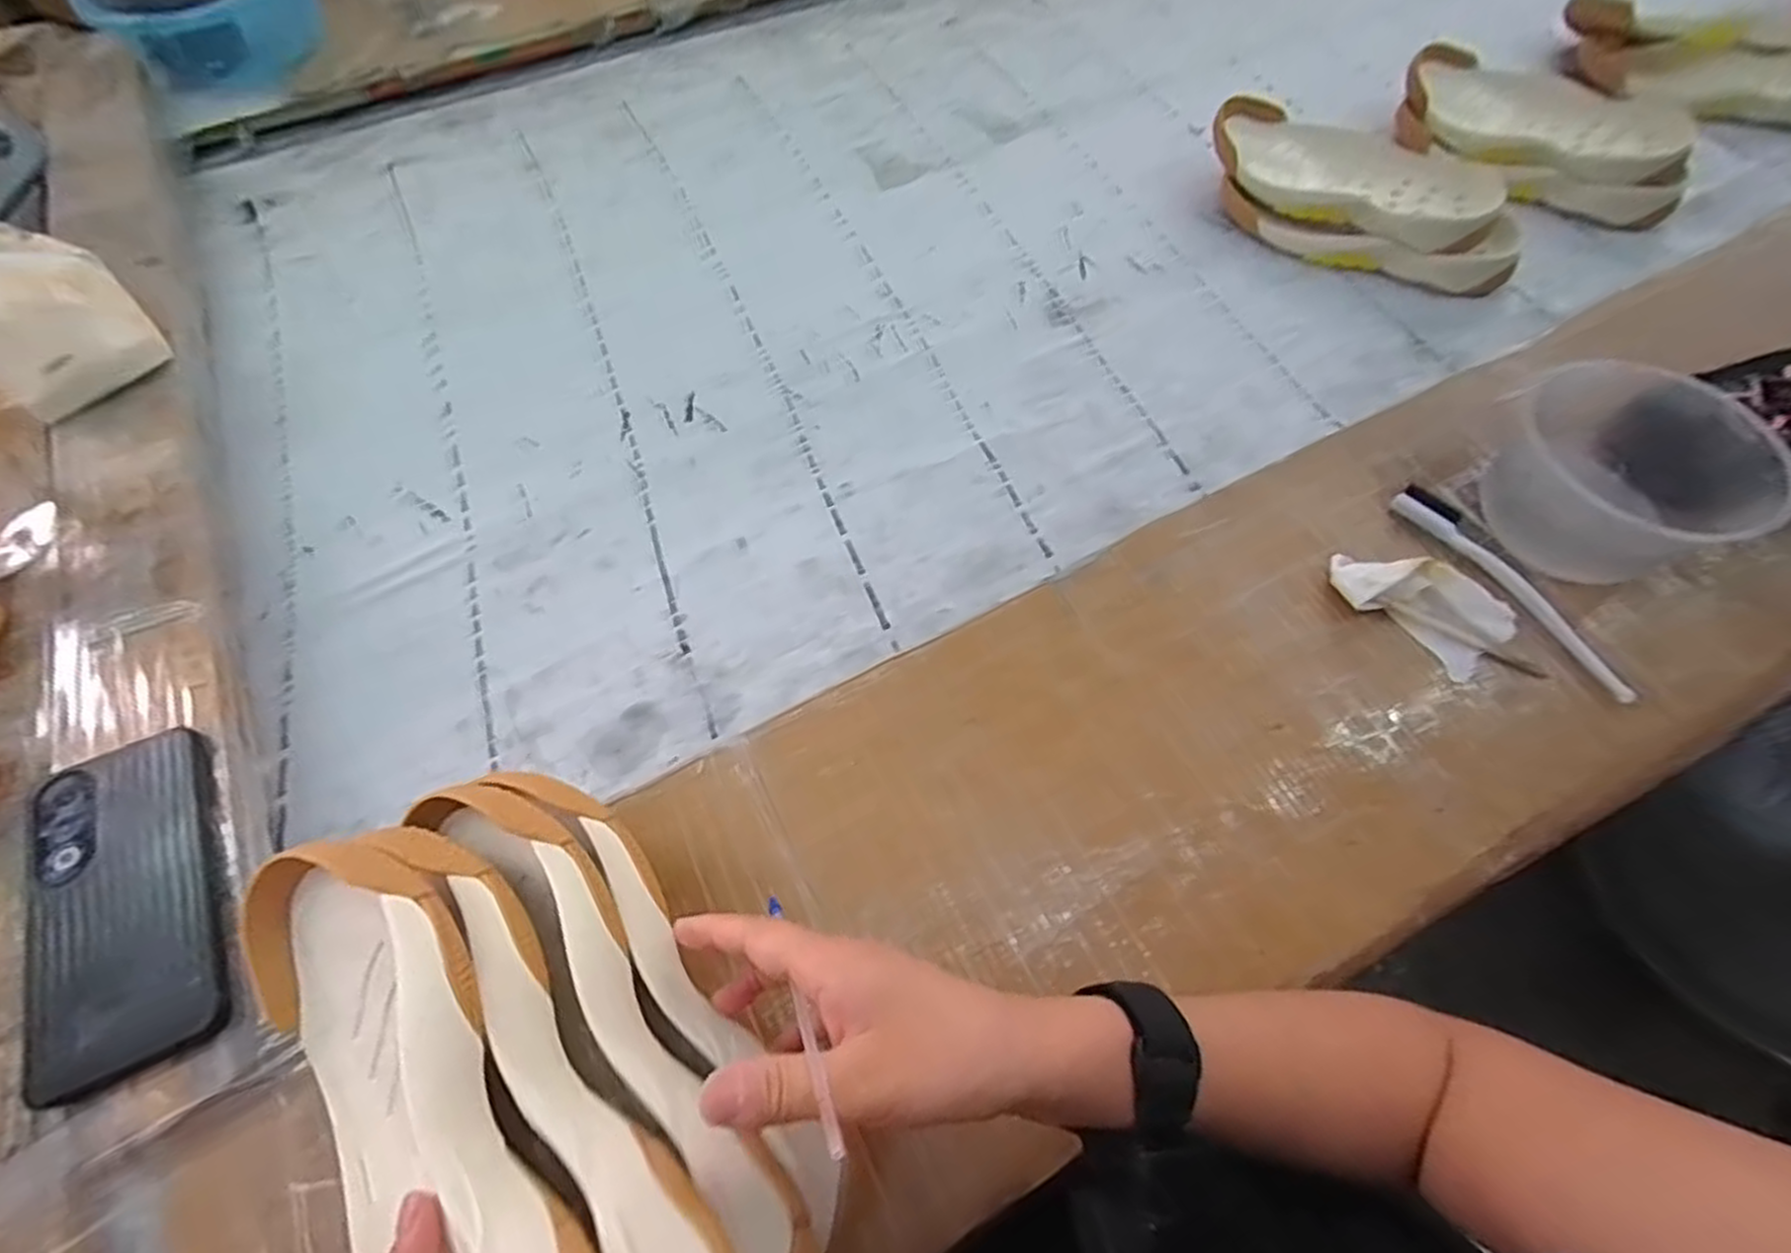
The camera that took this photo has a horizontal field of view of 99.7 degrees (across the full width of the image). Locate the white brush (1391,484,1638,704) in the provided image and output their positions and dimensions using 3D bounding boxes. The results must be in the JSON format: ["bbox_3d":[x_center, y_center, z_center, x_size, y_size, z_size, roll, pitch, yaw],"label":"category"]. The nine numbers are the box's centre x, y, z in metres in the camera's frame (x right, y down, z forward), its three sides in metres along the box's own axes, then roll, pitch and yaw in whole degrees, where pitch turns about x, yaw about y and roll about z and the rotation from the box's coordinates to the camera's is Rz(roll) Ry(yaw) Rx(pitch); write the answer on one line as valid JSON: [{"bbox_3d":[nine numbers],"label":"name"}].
[{"bbox_3d":[0.382,-0.025,0.470,0.024,0.014,0.171,-25,65,-13],"label":"white brush"}]

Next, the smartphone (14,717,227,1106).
[{"bbox_3d":[-0.383,0.135,0.374,0.080,0.011,0.165,-22,63,-20],"label":"smartphone"}]

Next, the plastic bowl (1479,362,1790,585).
[{"bbox_3d":[0.451,-0.094,0.474,0.150,0.074,0.141,0,62,0],"label":"plastic bowl"}]

